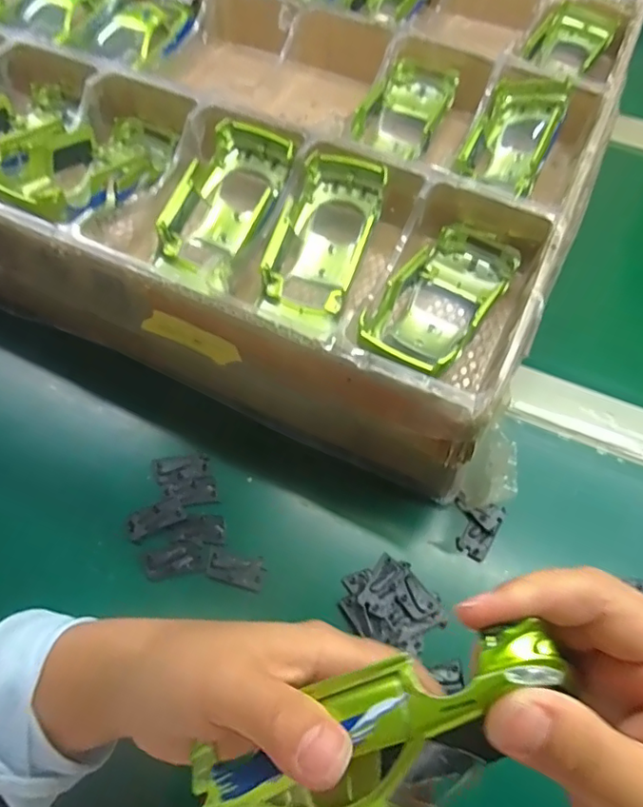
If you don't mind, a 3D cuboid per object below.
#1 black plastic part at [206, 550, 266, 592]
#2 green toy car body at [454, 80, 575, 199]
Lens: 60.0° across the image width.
[{"bbox_3d":[-0.048,0.095,0.319,0.033,0.005,0.018,14,60,6],"label":"black plastic part"},{"bbox_3d":[0.137,-0.188,0.398,0.057,0.041,0.111,25,62,13],"label":"green toy car body"}]

